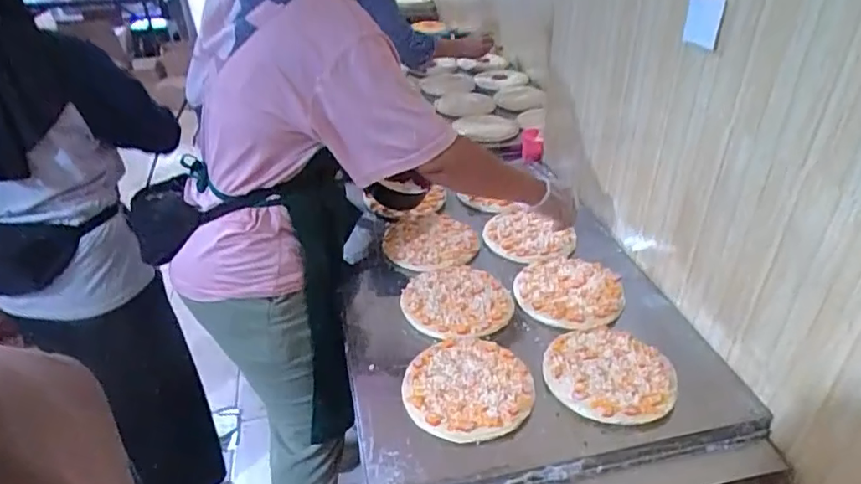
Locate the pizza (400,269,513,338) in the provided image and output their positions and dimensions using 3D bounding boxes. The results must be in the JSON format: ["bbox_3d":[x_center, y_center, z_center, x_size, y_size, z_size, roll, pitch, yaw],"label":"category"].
[{"bbox_3d":[0.050,0.105,1.046,0.198,0.011,0.198,-1,33,0],"label":"pizza"}]

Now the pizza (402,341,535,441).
[{"bbox_3d":[0.058,0.218,0.876,0.190,0.023,0.193,3,34,6],"label":"pizza"}]

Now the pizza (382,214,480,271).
[{"bbox_3d":[0.000,-0.005,1.216,0.202,0.032,0.196,0,33,1],"label":"pizza"}]

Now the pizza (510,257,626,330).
[{"bbox_3d":[0.261,0.088,1.075,0.199,0.016,0.186,15,37,23],"label":"pizza"}]

